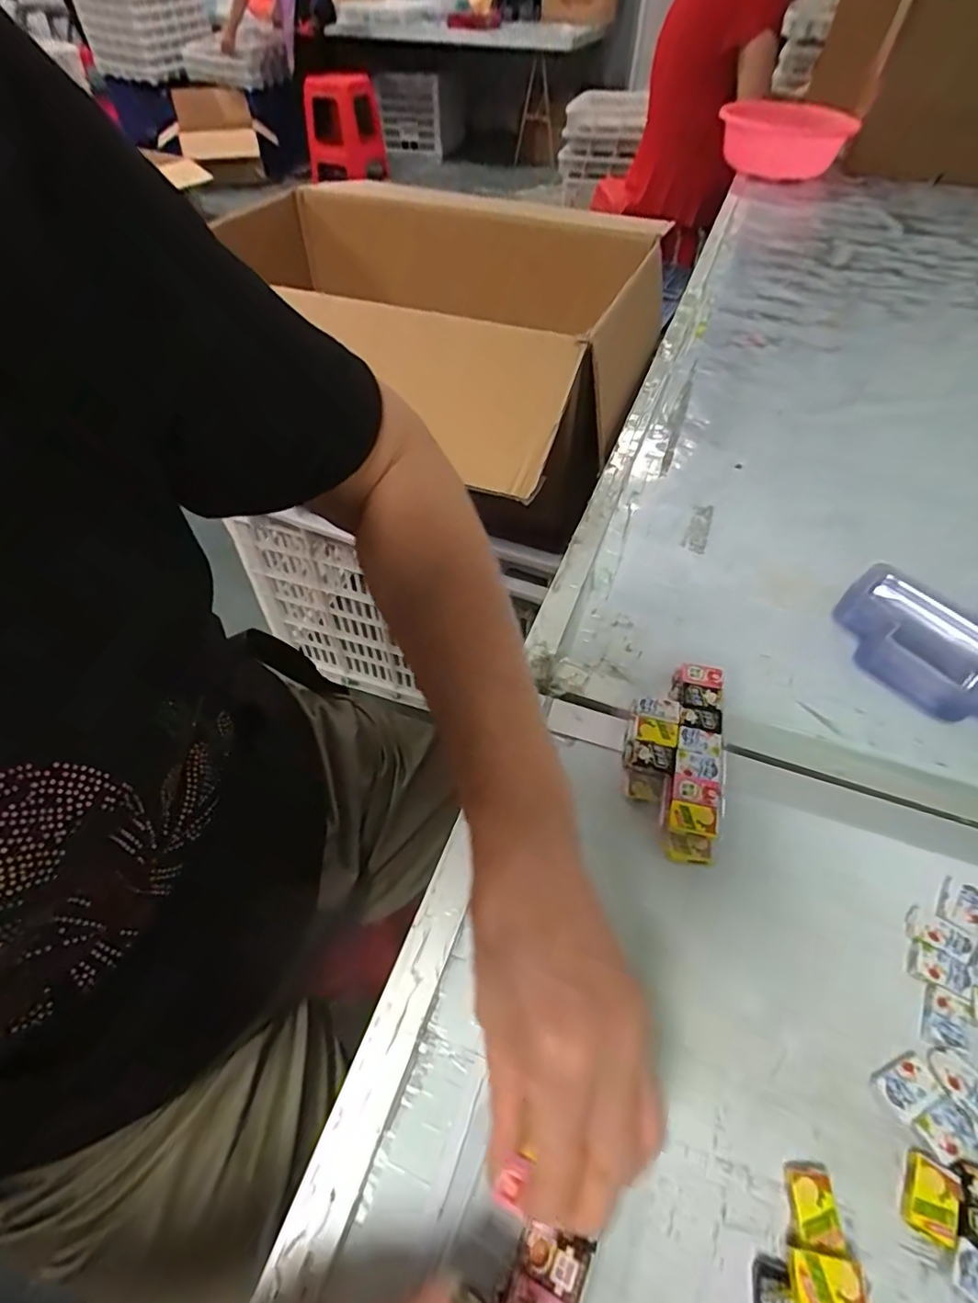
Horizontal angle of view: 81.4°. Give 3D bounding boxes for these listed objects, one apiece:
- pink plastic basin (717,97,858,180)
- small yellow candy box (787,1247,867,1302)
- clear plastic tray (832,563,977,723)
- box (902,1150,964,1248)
[{"bbox_3d":[0.565,-0.989,1.096,0.231,0.114,0.231,11,52,9],"label":"pink plastic basin"},{"bbox_3d":[0.129,0.241,0.216,0.027,0.004,0.018,5,50,8],"label":"small yellow candy box"},{"bbox_3d":[0.314,0.001,0.399,0.076,0.039,0.142,-30,57,-22],"label":"clear plastic tray"},{"bbox_3d":[0.185,0.228,0.237,0.019,0.004,0.026,25,56,19],"label":"box"}]

